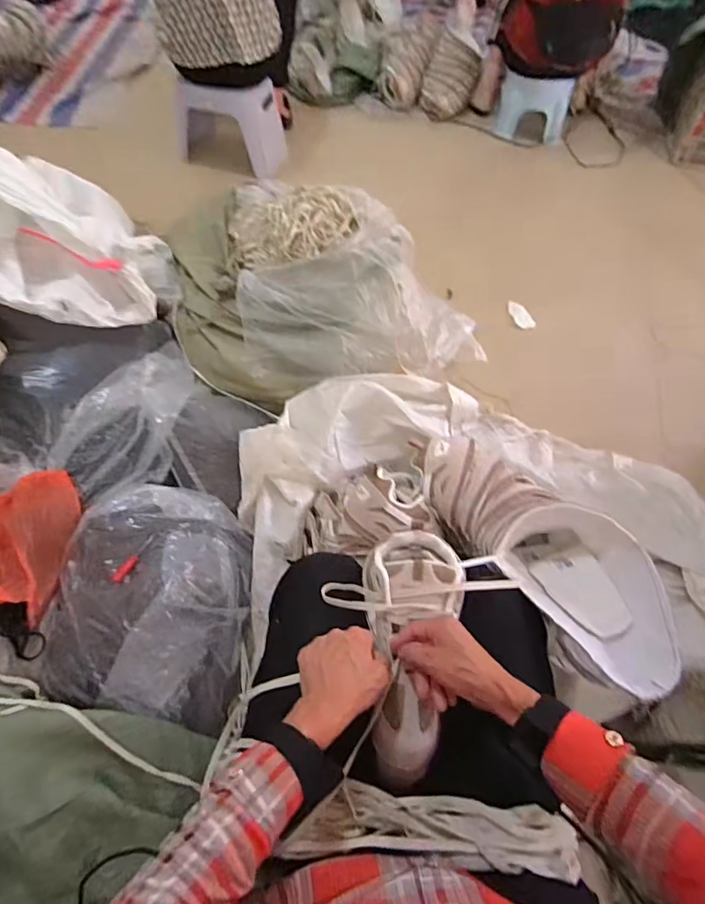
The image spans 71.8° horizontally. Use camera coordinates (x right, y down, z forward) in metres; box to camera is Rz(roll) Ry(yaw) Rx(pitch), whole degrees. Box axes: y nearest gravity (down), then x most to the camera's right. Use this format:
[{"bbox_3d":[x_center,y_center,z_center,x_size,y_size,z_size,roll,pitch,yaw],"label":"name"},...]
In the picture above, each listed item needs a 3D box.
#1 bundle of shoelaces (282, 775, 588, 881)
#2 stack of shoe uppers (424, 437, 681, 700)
[{"bbox_3d":[0.079,0.352,0.455,0.256,0.034,0.053,5,59,1],"label":"bundle of shoelaces"},{"bbox_3d":[0.244,0.126,0.657,0.154,0.128,0.394,-24,63,-16],"label":"stack of shoe uppers"}]

